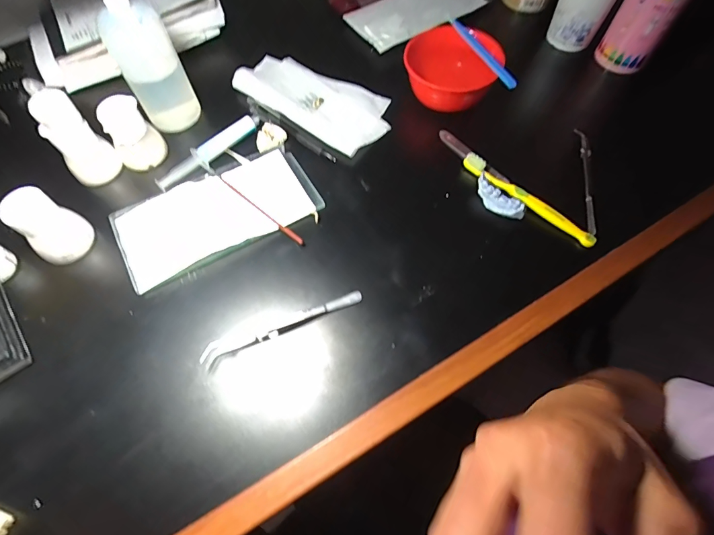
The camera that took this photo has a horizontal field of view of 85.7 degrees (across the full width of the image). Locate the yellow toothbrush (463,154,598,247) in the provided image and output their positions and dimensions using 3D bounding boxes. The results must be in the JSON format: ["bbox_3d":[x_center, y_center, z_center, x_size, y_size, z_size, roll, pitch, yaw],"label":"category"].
[{"bbox_3d":[0.175,-0.072,0.398,0.154,0.016,0.012,39,70,17],"label":"yellow toothbrush"}]

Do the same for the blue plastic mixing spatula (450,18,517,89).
[{"bbox_3d":[0.144,-0.250,0.441,0.010,0.015,0.135,-20,65,-12],"label":"blue plastic mixing spatula"}]

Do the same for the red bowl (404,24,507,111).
[{"bbox_3d":[0.109,-0.230,0.456,0.104,0.064,0.102,0,64,0],"label":"red bowl"}]

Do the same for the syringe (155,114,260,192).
[{"bbox_3d":[-0.160,-0.131,0.431,0.034,0.013,0.138,38,69,17],"label":"syringe"}]

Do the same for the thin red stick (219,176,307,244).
[{"bbox_3d":[-0.101,-0.061,0.399,0.124,0.007,0.006,38,68,16],"label":"thin red stick"}]

